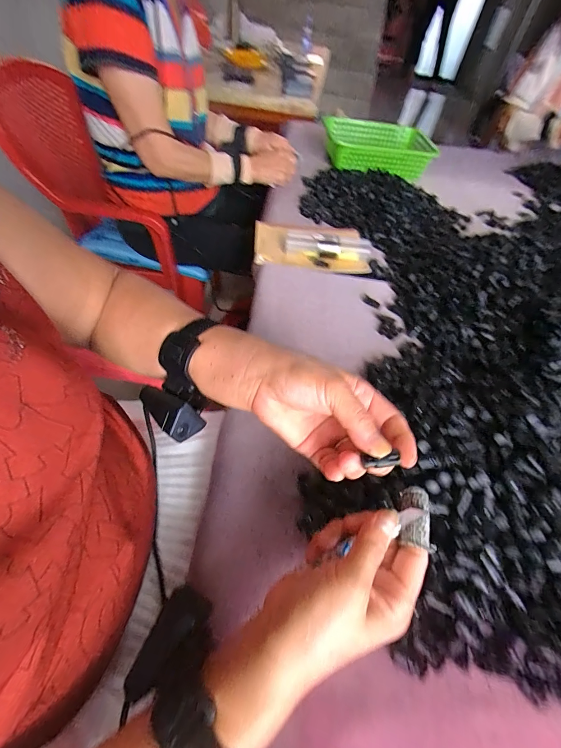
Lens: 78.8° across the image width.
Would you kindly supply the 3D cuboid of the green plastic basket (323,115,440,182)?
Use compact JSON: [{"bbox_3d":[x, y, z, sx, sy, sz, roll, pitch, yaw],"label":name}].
[{"bbox_3d":[0.270,-0.644,0.974,0.299,0.089,0.172,14,51,3],"label":"green plastic basket"}]

